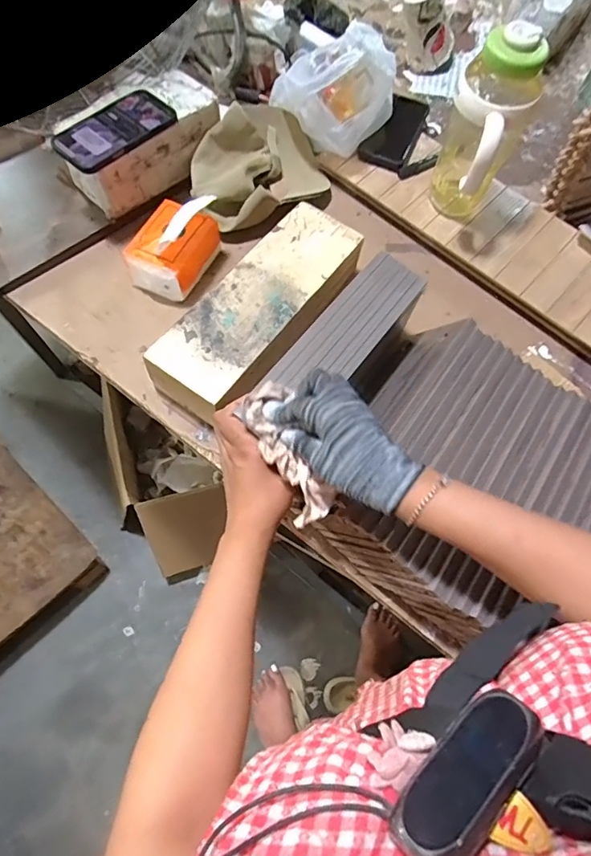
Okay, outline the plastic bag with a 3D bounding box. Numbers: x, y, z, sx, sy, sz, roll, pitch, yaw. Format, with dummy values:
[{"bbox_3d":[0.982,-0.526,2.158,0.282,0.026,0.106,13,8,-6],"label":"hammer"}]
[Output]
[{"bbox_3d":[0.059,-0.512,0.735,0.190,0.167,0.108,5,65,0],"label":"plastic bag"}]

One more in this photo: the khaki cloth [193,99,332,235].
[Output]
[{"bbox_3d":[-0.059,-0.409,0.753,0.154,0.085,0.232,42,70,16],"label":"khaki cloth"}]

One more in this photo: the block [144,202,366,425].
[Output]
[{"bbox_3d":[-0.041,-0.163,0.643,0.117,0.072,0.347,32,68,13],"label":"block"}]

